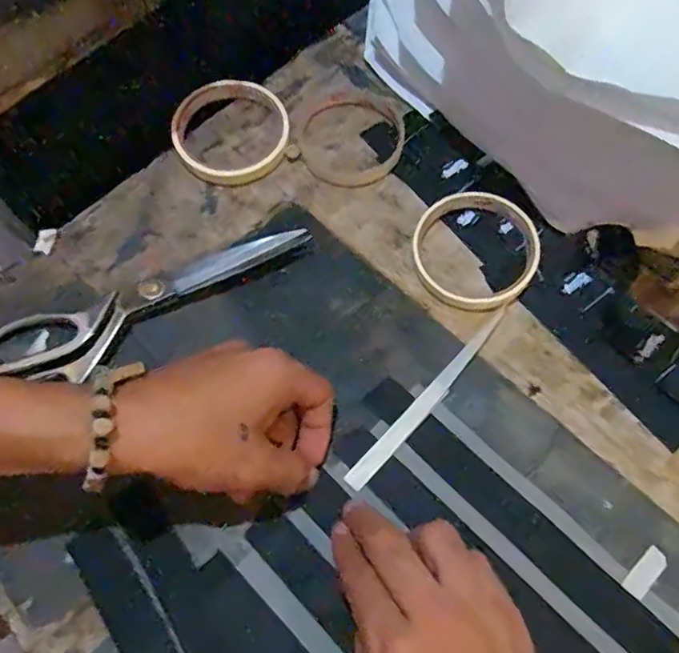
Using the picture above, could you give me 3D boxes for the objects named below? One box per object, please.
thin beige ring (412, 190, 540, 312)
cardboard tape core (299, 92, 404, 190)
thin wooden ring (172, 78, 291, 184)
[{"bbox_3d":[0.095,-0.055,0.401,0.084,0.020,0.086,0,65,0],"label":"thin beige ring"},{"bbox_3d":[0.010,-0.148,0.447,0.080,0.009,0.090,-4,65,-2],"label":"cardboard tape core"},{"bbox_3d":[-0.084,-0.153,0.441,0.089,0.018,0.091,0,65,0],"label":"thin wooden ring"}]

